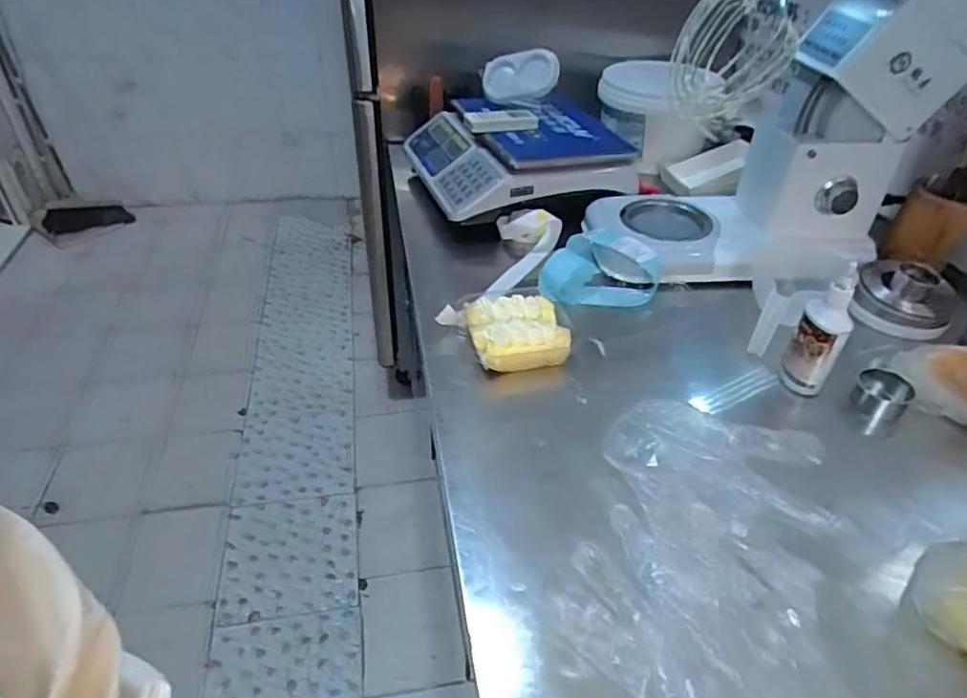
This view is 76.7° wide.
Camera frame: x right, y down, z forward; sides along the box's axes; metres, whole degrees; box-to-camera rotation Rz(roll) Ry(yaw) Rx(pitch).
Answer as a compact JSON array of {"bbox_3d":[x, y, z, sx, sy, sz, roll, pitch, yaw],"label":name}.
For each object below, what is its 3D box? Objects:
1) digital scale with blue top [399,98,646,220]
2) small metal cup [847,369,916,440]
[{"bbox_3d":[0.049,-0.353,1.093,0.319,0.102,0.324,-13,42,-18],"label":"digital scale with blue top"},{"bbox_3d":[0.457,0.064,0.712,0.058,0.061,0.054,28,46,30],"label":"small metal cup"}]

